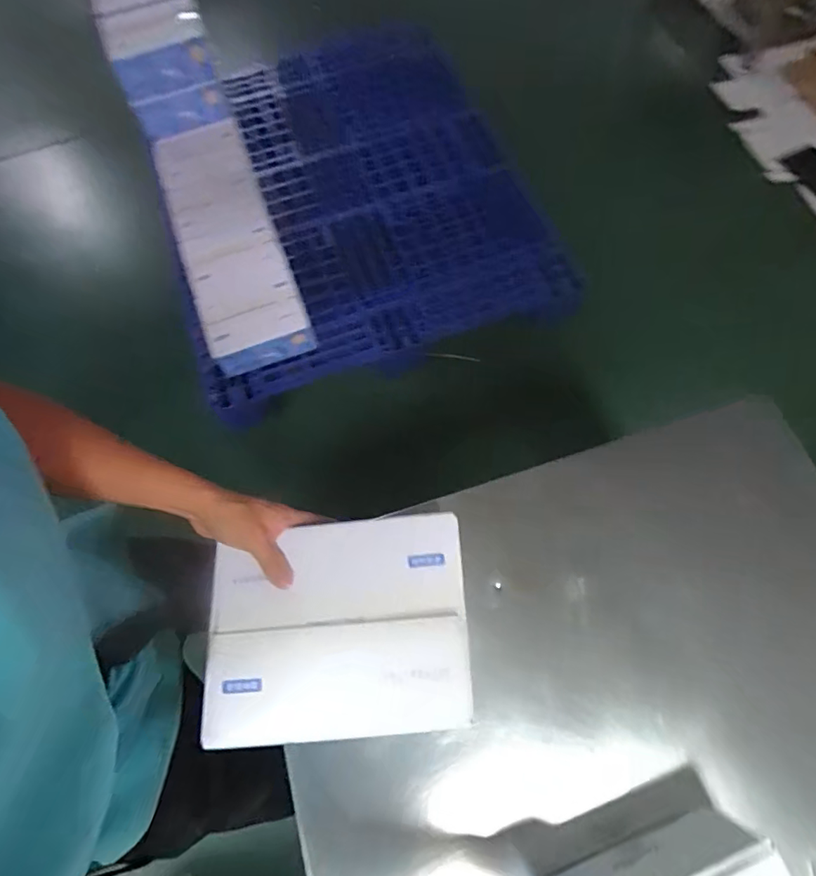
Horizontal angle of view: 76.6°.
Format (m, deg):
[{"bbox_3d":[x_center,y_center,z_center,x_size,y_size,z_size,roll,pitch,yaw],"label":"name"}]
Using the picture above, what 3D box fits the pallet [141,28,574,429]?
[{"bbox_3d":[-0.181,-0.735,1.578,1.074,0.198,1.230,-18,68,-4],"label":"pallet"}]

